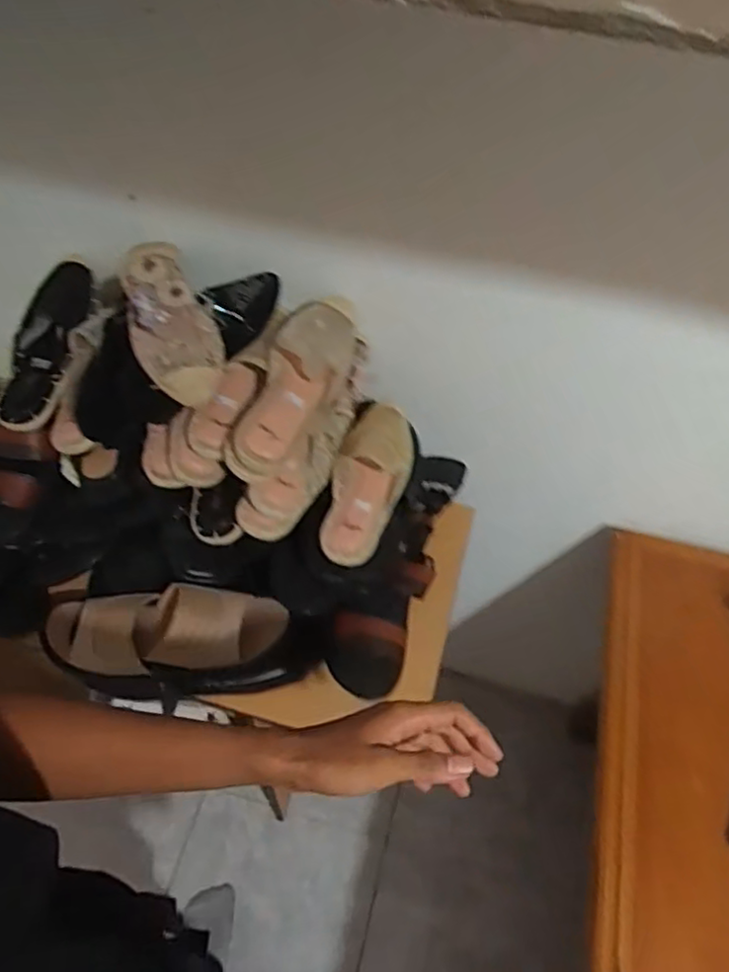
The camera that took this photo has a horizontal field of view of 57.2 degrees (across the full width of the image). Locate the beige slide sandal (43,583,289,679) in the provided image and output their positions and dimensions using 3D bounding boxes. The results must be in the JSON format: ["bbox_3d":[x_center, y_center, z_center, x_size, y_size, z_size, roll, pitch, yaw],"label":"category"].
[{"bbox_3d":[-0.243,0.175,0.812,0.285,0.078,0.101,-1,54,-5],"label":"beige slide sandal"}]

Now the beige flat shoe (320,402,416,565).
[{"bbox_3d":[0.008,-0.024,0.814,0.087,0.075,0.239,12,54,5],"label":"beige flat shoe"}]

